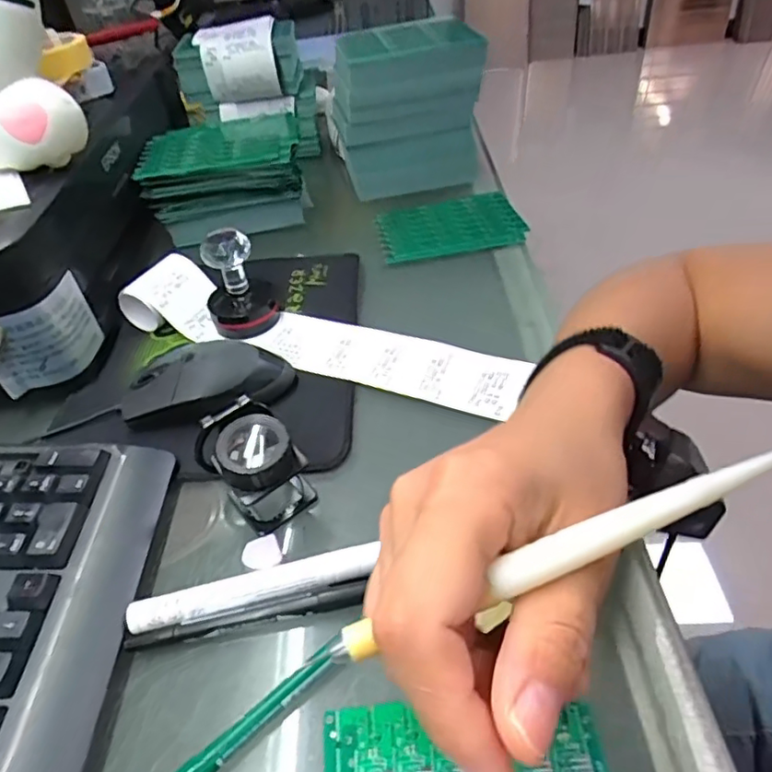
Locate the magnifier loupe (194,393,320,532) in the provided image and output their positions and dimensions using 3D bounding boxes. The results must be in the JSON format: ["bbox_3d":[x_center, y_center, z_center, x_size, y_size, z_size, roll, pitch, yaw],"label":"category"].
[{"bbox_3d":[-0.073,0.043,0.320,0.052,0.051,0.046,31,54,33],"label":"magnifier loupe"}]

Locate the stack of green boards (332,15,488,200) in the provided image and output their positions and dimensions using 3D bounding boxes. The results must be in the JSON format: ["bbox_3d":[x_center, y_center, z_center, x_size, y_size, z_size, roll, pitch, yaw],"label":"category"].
[{"bbox_3d":[0.021,-0.276,0.590,0.141,0.138,0.085,-6,43,1],"label":"stack of green boards"}]

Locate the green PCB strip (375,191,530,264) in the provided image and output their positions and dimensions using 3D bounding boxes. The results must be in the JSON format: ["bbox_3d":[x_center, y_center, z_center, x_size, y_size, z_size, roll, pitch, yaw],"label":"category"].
[{"bbox_3d":[0.059,-0.151,0.555,0.129,0.014,0.093,-10,43,-3],"label":"green PCB strip"}]

